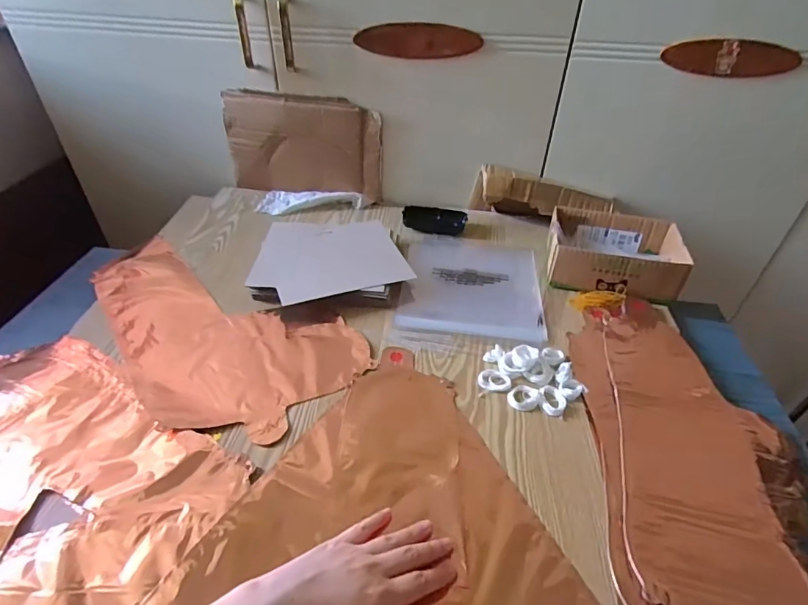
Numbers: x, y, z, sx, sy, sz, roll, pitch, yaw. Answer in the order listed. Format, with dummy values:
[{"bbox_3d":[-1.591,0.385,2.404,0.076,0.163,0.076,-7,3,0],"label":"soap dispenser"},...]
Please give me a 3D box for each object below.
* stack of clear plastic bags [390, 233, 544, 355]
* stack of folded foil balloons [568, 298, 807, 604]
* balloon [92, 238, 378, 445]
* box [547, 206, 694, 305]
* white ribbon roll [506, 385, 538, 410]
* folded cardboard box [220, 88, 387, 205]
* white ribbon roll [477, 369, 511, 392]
[{"bbox_3d":[0.099,-0.023,0.683,0.198,0.012,0.267,7,40,4],"label":"stack of clear plastic bags"},{"bbox_3d":[0.297,0.163,0.465,0.209,0.021,0.466,7,40,4],"label":"stack of folded foil balloons"},{"bbox_3d":[-0.264,0.022,0.616,0.432,0.012,0.222,31,47,29],"label":"balloon"},{"bbox_3d":[0.313,-0.074,0.699,0.183,0.065,0.142,11,40,9],"label":"box"},{"bbox_3d":[0.135,0.108,0.526,0.034,0.006,0.031,9,40,7],"label":"white ribbon roll"},{"bbox_3d":[-0.177,-0.275,0.828,0.275,0.175,0.024,9,40,7],"label":"folded cardboard box"},{"bbox_3d":[0.106,0.092,0.543,0.038,0.006,0.028,12,40,10],"label":"white ribbon roll"}]

